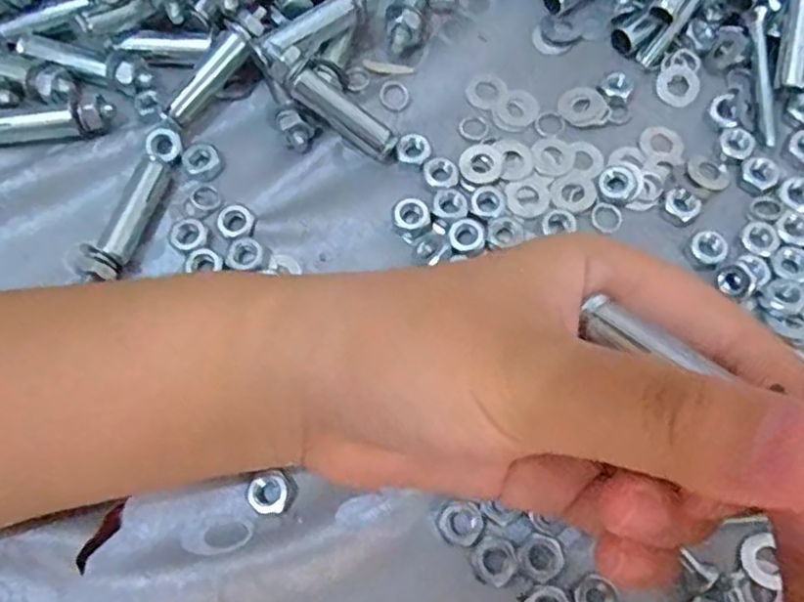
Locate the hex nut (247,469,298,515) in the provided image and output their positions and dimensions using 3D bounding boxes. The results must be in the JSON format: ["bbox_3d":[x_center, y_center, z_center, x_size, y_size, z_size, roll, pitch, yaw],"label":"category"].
[{"bbox_3d":[-0.040,0.060,0.211,0.013,0.004,0.014,38,75,13],"label":"hex nut"}]

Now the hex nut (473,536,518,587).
[{"bbox_3d":[0.028,0.078,0.203,0.013,0.004,0.013,42,76,15],"label":"hex nut"}]

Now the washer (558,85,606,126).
[{"bbox_3d":[0.069,-0.076,0.261,0.017,0.004,0.017,0,70,1],"label":"washer"}]

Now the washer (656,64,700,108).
[{"bbox_3d":[0.107,-0.084,0.263,0.016,0.004,0.018,36,74,13],"label":"washer"}]

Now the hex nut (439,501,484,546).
[{"bbox_3d":[0.018,0.068,0.207,0.013,0.004,0.013,42,76,15],"label":"hex nut"}]

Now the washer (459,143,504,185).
[{"bbox_3d":[0.030,-0.052,0.251,0.016,0.004,0.018,20,71,8],"label":"washer"}]

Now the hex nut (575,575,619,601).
[{"bbox_3d":[0.058,0.088,0.200,0.012,0.004,0.012,-30,72,-10],"label":"hex nut"}]

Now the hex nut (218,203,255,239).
[{"bbox_3d":[-0.060,-0.029,0.245,0.013,0.004,0.015,-12,70,-3],"label":"hex nut"}]

